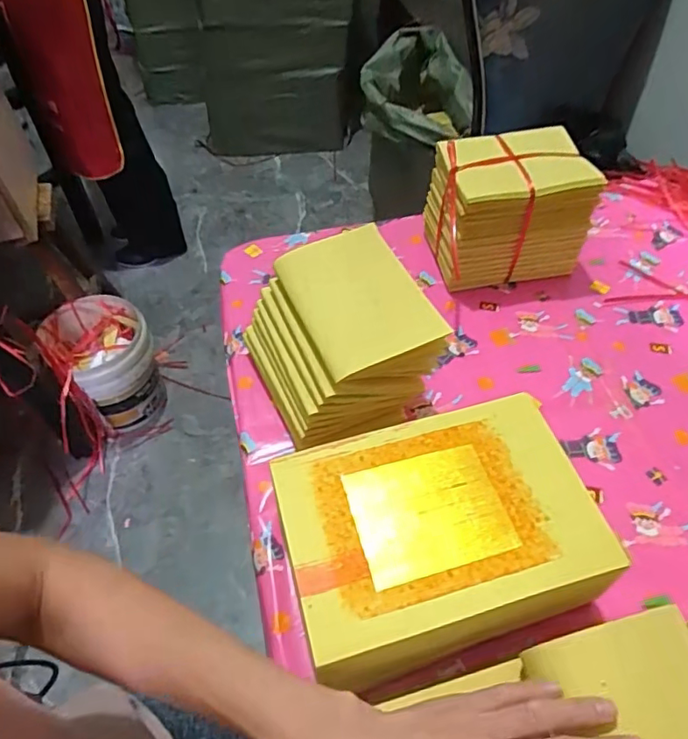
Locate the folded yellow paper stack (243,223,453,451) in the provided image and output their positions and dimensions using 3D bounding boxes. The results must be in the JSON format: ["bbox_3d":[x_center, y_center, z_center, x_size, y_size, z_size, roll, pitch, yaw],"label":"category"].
[{"bbox_3d":[-0.007,-0.036,0.534,0.145,0.121,0.153,-19,55,-13],"label":"folded yellow paper stack"}]

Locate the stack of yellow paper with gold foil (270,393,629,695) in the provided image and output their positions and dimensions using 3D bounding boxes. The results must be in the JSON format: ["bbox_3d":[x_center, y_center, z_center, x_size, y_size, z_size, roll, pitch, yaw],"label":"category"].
[{"bbox_3d":[0.073,0.136,0.443,0.225,0.095,0.164,-14,53,-9],"label":"stack of yellow paper with gold foil"}]

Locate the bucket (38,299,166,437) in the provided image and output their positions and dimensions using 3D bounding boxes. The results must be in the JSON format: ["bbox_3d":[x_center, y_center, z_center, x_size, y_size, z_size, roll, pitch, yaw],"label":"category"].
[{"bbox_3d":[-0.601,-0.005,1.450,0.223,0.277,0.252,-33,59,-22],"label":"bucket"}]

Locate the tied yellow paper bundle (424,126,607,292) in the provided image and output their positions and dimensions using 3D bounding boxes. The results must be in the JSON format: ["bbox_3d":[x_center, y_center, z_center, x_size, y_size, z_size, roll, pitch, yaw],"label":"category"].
[{"bbox_3d":[0.192,-0.188,0.661,0.166,0.137,0.126,-5,53,-3],"label":"tied yellow paper bundle"}]

